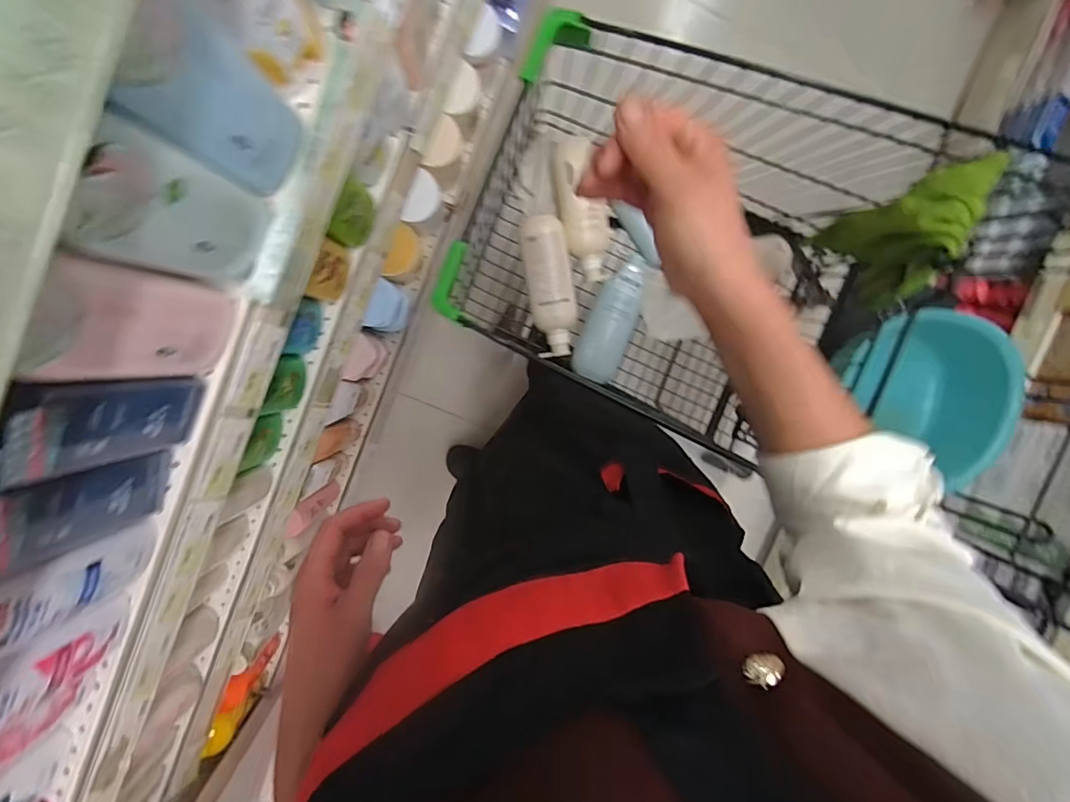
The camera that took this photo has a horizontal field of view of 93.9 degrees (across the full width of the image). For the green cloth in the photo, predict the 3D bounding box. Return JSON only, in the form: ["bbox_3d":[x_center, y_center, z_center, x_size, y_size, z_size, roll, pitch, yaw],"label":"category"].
[{"bbox_3d":[0.394,-0.168,0.540,0.076,0.171,0.118,-22,98,-3],"label":"green cloth"}]

